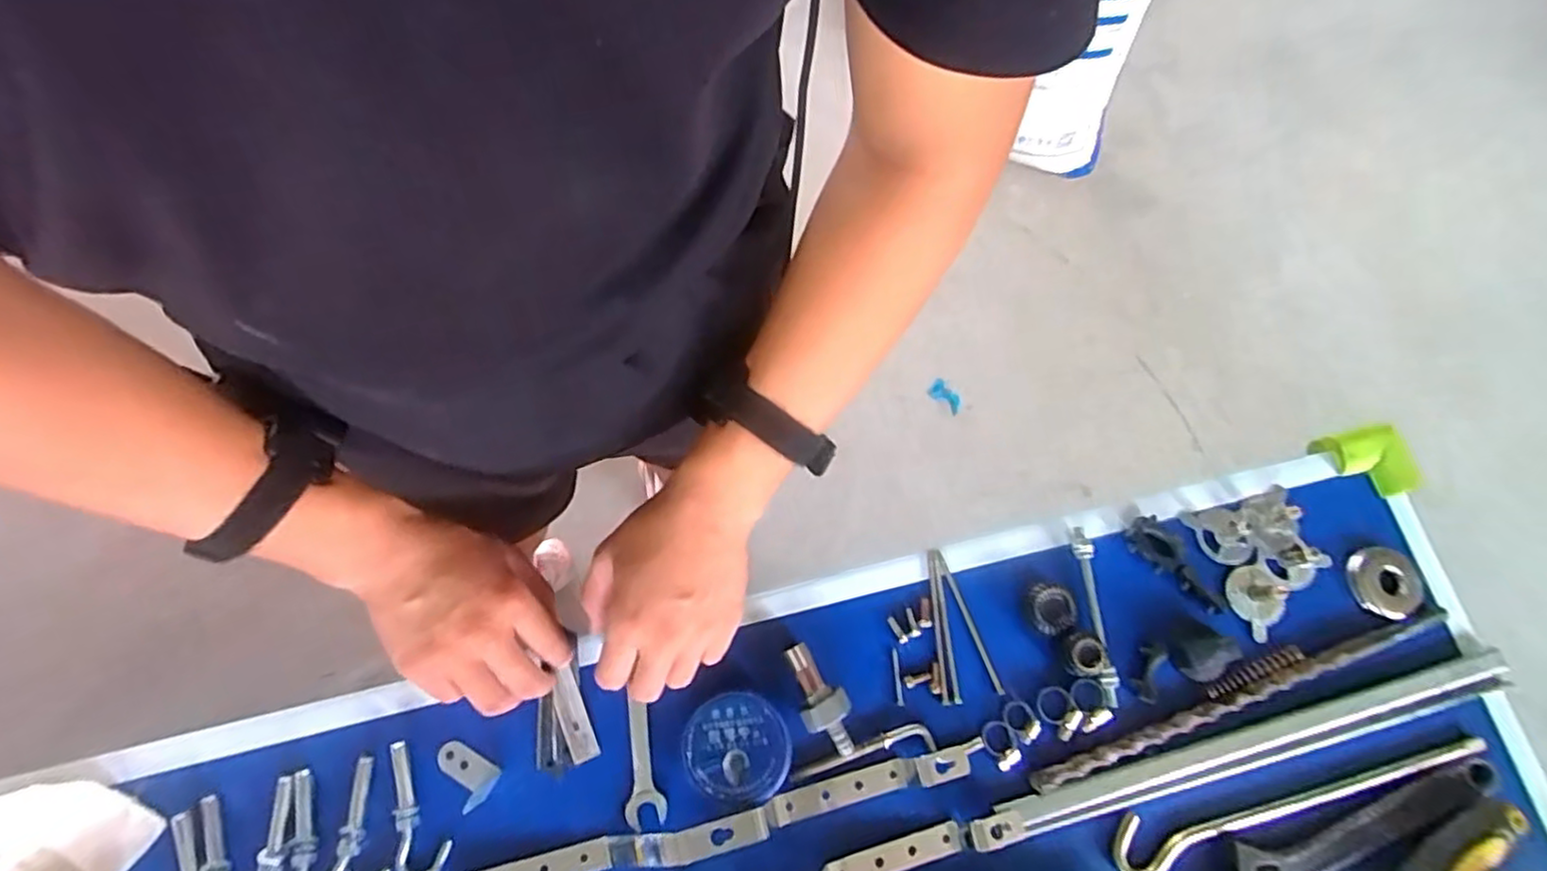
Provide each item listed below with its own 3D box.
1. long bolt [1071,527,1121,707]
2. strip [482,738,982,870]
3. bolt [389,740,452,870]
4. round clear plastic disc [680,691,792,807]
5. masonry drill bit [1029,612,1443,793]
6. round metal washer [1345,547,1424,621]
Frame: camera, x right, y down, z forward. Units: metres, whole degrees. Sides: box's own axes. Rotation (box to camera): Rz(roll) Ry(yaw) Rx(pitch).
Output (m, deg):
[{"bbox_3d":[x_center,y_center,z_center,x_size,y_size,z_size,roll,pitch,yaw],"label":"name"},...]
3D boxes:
[{"bbox_3d":[0.236,0.130,0.500,0.015,0.015,0.125,-3,71,-3],"label":"long bolt"},{"bbox_3d":[-0.035,0.252,0.442,0.348,0.030,0.022,-12,76,-5],"label":"strip"},{"bbox_3d":[-0.241,0.248,0.449,0.034,0.011,0.084,-30,74,-11],"label":"bolt"},{"bbox_3d":[-0.024,0.208,0.460,0.070,0.028,0.066,1,71,-2],"label":"round clear plastic disc"},{"bbox_3d":[0.335,0.186,0.489,0.330,0.009,0.015,-18,72,-8],"label":"masonry drill bit"},{"bbox_3d":[0.468,0.112,0.524,0.049,0.008,0.053,1,71,-2],"label":"round metal washer"}]

